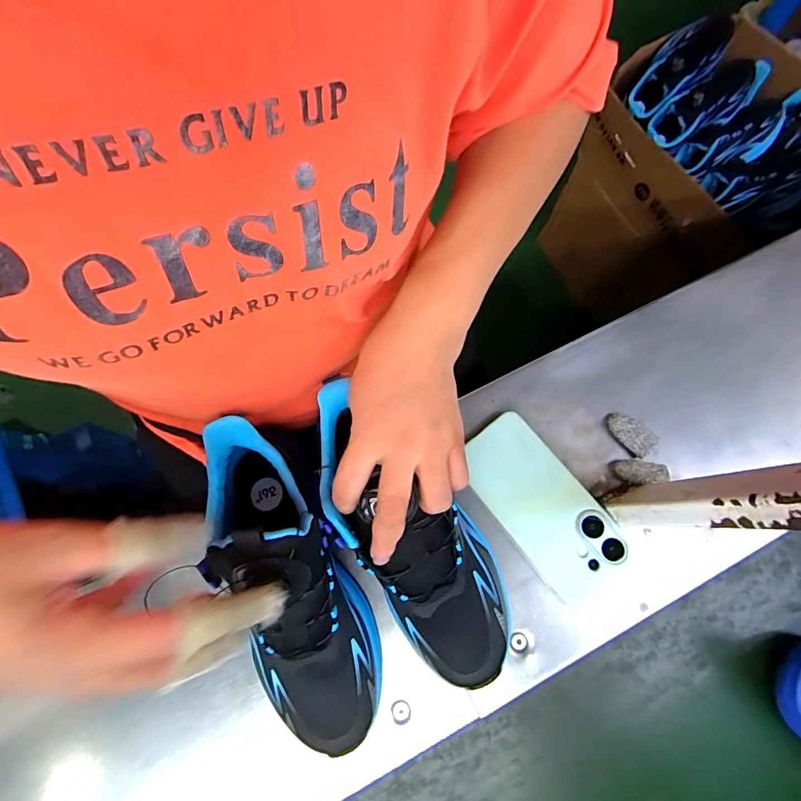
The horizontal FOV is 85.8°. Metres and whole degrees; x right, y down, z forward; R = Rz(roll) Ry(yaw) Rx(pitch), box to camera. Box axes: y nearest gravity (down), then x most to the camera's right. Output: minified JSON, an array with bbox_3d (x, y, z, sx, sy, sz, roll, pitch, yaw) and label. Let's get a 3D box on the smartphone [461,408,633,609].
[{"bbox_3d":[0.121,0.090,0.378,0.077,0.015,0.157,-36,79,-8],"label":"smartphone"}]

